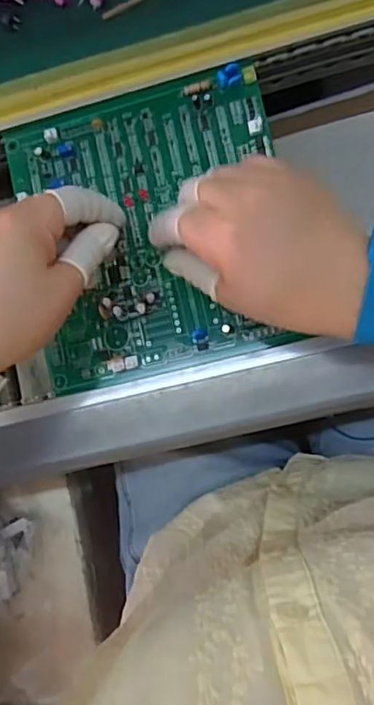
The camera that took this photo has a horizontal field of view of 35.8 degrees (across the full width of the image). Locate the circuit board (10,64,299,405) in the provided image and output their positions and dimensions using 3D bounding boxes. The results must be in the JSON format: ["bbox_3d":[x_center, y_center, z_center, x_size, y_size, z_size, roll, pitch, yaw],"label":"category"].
[{"bbox_3d":[-0.023,-0.080,0.383,0.174,0.012,0.183,-13,85,7],"label":"circuit board"}]

